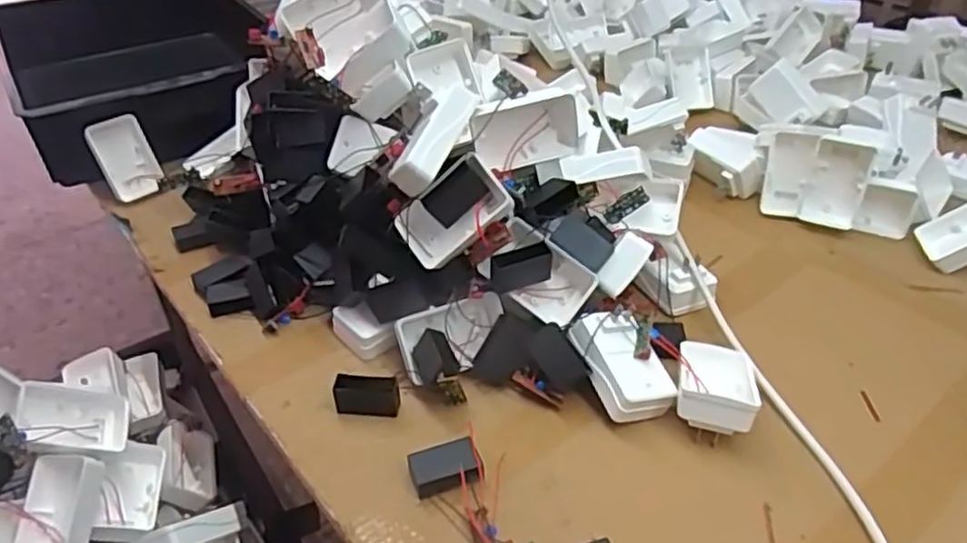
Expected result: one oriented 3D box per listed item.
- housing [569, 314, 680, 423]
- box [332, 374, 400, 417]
[{"bbox_3d":[0.108,0.072,0.554,0.054,0.021,0.090,-21,67,-11],"label":"housing"},{"bbox_3d":[-0.091,0.098,0.556,0.049,0.031,0.017,0,38,3],"label":"box"}]

